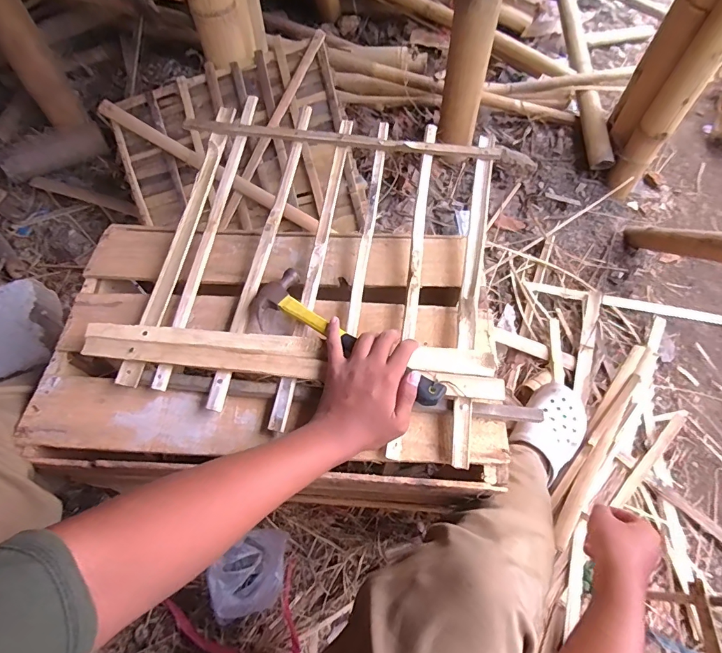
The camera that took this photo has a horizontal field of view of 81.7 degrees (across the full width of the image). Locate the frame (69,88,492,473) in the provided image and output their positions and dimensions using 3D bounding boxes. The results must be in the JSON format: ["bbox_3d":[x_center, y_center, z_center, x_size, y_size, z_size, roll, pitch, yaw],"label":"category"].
[{"bbox_3d":[-0.079,-0.110,0.611,0.554,0.058,0.474,12,67,7],"label":"frame"}]

